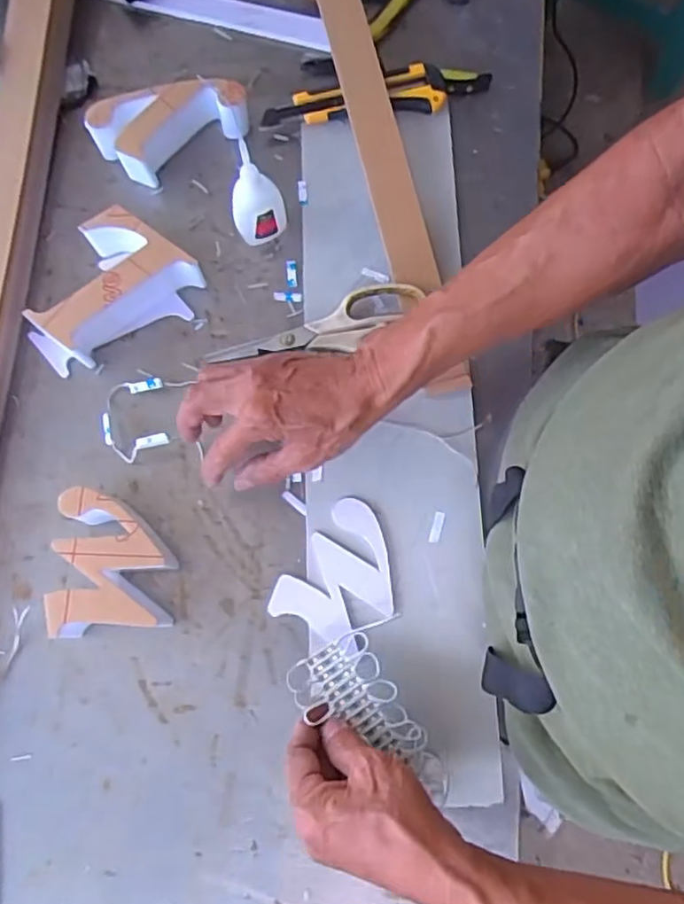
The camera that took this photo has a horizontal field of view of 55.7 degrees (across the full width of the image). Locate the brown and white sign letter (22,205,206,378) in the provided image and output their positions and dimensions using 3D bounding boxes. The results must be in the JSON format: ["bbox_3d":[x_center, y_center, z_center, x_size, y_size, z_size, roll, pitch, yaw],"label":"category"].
[{"bbox_3d":[-0.200,-0.140,0.548,0.151,0.047,0.096,-28,78,-5],"label":"brown and white sign letter"}]

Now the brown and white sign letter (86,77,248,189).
[{"bbox_3d":[-0.153,-0.294,0.582,0.132,0.048,0.060,-29,78,-5],"label":"brown and white sign letter"}]

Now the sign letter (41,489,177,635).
[{"bbox_3d":[-0.173,0.082,0.496,0.080,0.047,0.107,-3,77,1],"label":"sign letter"}]

